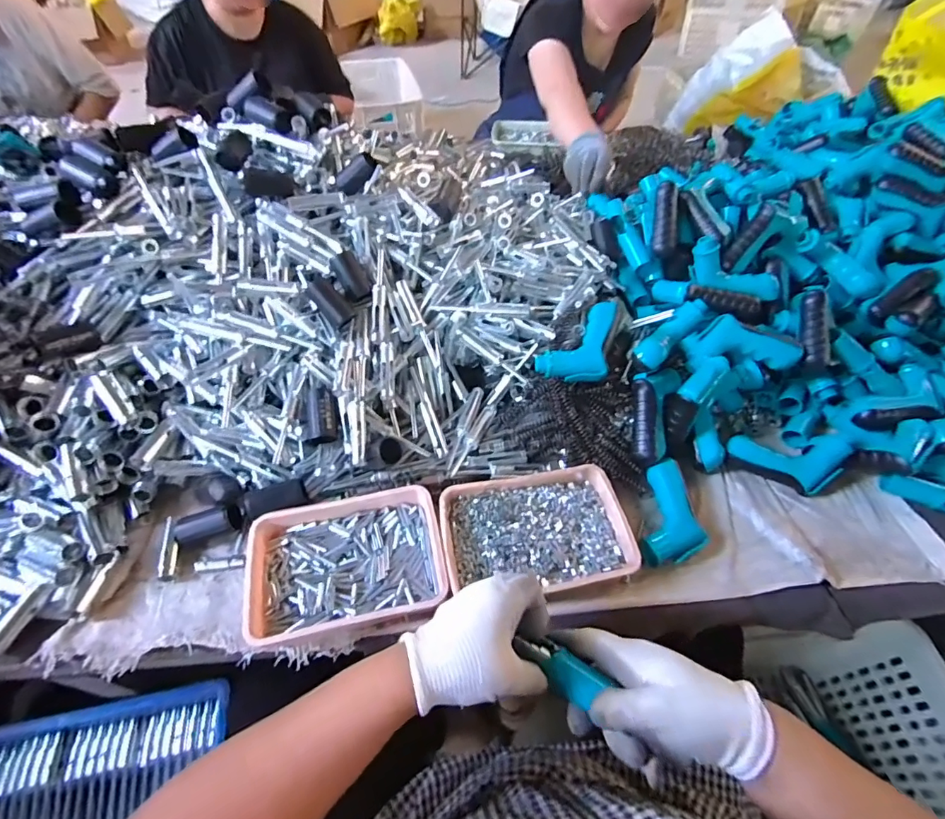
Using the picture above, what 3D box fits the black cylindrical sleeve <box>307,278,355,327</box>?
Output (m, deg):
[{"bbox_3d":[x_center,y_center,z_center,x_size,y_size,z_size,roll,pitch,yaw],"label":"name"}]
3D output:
[{"bbox_3d":[-0.176,-0.134,0.592,0.021,0.063,0.022,-32,24,16],"label":"black cylindrical sleeve"}]

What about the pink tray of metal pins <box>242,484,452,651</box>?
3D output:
[{"bbox_3d":[-0.133,0.166,0.515,0.200,0.038,0.143,-7,52,-7],"label":"pink tray of metal pins"}]

